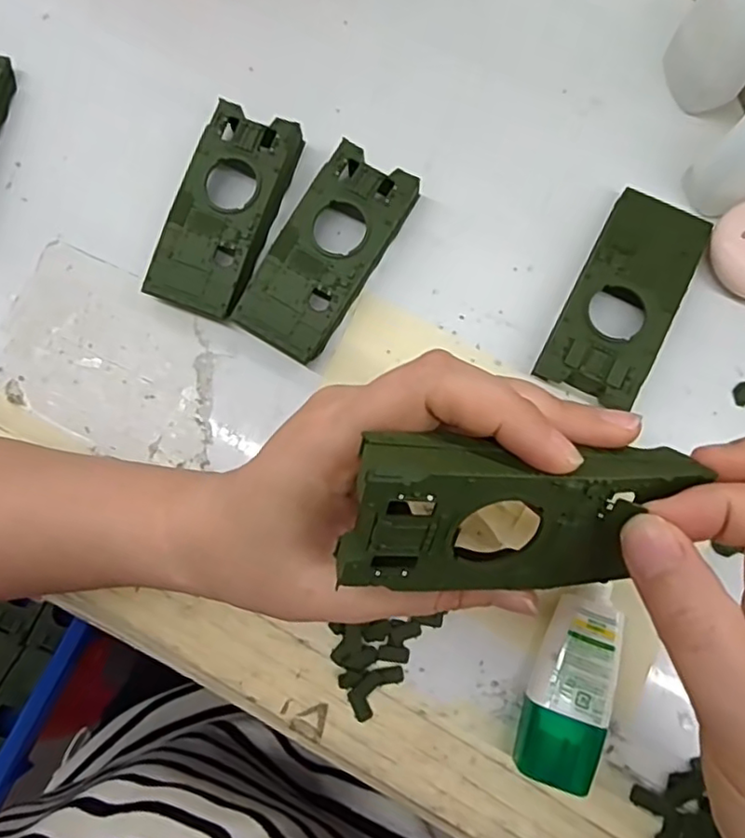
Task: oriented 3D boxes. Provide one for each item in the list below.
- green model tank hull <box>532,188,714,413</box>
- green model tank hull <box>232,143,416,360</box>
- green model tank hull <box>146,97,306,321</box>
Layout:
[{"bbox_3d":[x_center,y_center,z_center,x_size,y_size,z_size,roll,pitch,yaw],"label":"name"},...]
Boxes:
[{"bbox_3d":[0.120,-0.057,0.293,0.046,0.018,0.104,28,82,7],"label":"green model tank hull"},{"bbox_3d":[-0.022,-0.080,0.302,0.047,0.020,0.103,32,83,8],"label":"green model tank hull"},{"bbox_3d":[-0.074,-0.105,0.308,0.050,0.019,0.103,22,82,6],"label":"green model tank hull"}]

